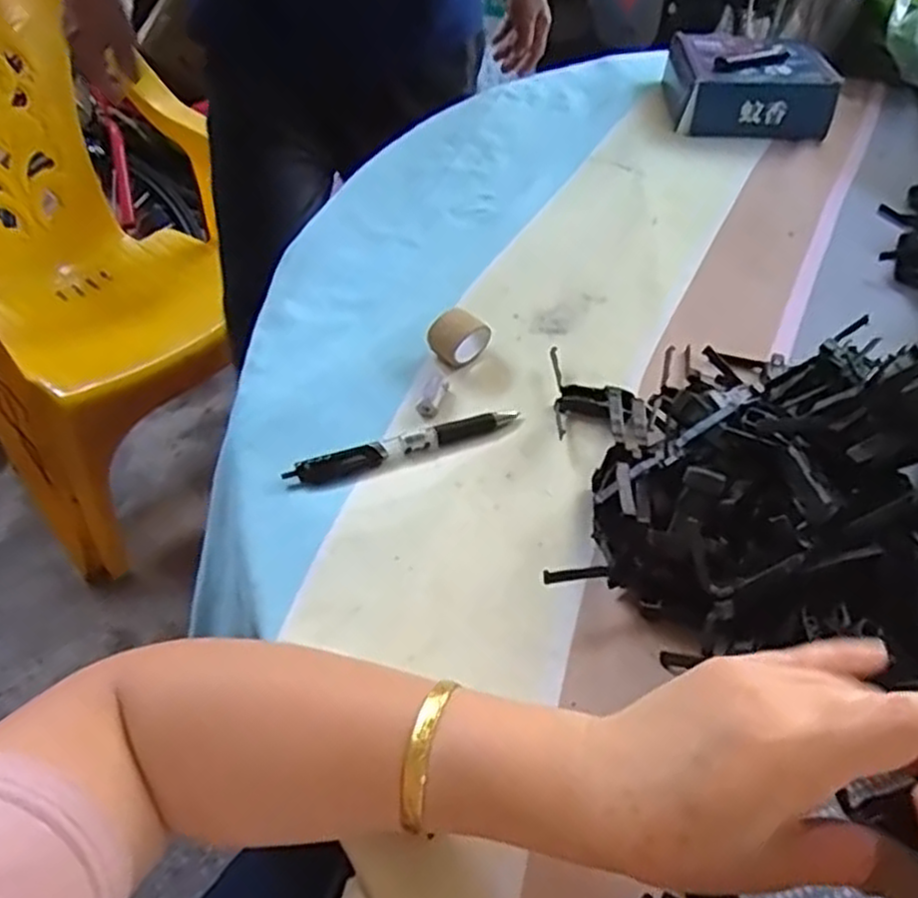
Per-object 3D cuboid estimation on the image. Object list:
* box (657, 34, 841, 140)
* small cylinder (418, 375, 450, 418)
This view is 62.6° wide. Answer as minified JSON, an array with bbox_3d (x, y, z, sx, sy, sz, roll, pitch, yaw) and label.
[{"bbox_3d":[0.291,-0.374,0.772,0.147,0.054,0.147,4,47,0],"label":"box"},{"bbox_3d":[-0.016,-0.034,0.476,0.011,0.014,0.030,18,48,13],"label":"small cylinder"}]

